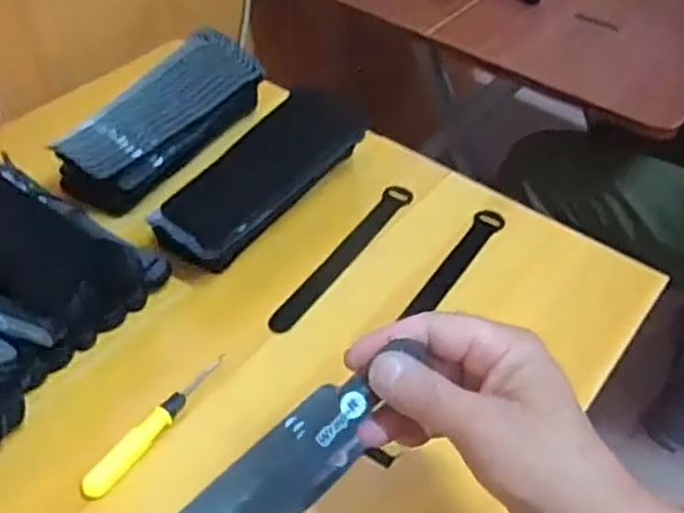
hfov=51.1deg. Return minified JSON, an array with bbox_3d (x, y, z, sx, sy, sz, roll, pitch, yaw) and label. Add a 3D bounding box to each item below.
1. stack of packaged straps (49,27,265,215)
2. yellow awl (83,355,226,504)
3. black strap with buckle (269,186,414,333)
[{"bbox_3d":[-0.158,-0.121,0.643,0.076,0.078,0.202,26,50,21],"label":"stack of packaged straps"},{"bbox_3d":[-0.121,0.109,0.475,0.015,0.013,0.126,26,50,21],"label":"yellow awl"},{"bbox_3d":[0.001,-0.003,0.603,0.024,0.010,0.192,28,51,22],"label":"black strap with buckle"}]

